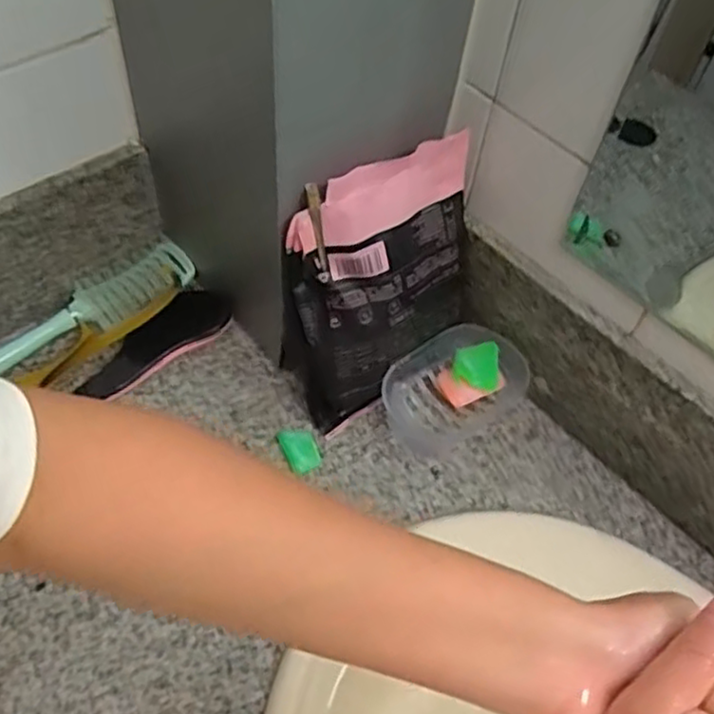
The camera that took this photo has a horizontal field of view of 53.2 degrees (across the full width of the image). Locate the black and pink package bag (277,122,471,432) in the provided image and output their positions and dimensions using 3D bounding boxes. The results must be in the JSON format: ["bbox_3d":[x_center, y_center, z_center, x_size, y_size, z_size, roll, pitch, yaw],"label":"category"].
[{"bbox_3d":[0.027,-0.062,0.672,0.186,0.249,0.096,-25,60,-21],"label":"black and pink package bag"}]

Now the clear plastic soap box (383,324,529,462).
[{"bbox_3d":[0.096,0.030,0.721,0.144,0.051,0.094,-30,62,-24],"label":"clear plastic soap box"}]

